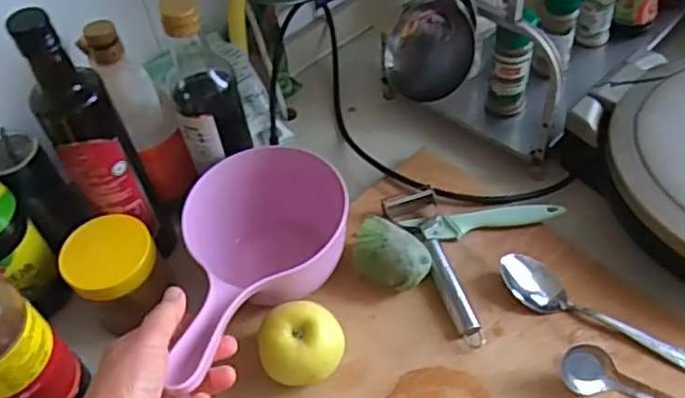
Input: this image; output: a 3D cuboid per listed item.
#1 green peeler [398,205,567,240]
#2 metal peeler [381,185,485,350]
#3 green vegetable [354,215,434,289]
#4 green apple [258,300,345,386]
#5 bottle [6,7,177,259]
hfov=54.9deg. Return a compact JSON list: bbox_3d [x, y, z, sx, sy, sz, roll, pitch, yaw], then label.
[{"bbox_3d":[0.136,0.023,0.641,0.152,0.016,0.022,-5,51,2],"label":"green peeler"},{"bbox_3d":[0.081,0.060,0.616,0.052,0.019,0.176,-11,51,-3],"label":"metal peeler"},{"bbox_3d":[0.044,0.053,0.603,0.071,0.043,0.054,33,61,28],"label":"green vegetable"},{"bbox_3d":[-0.034,0.124,0.546,0.070,0.062,0.055,-13,51,-4],"label":"green apple"},{"bbox_3d":[-0.213,-0.046,0.569,0.064,0.248,0.066,-24,52,-13],"label":"bottle"}]

